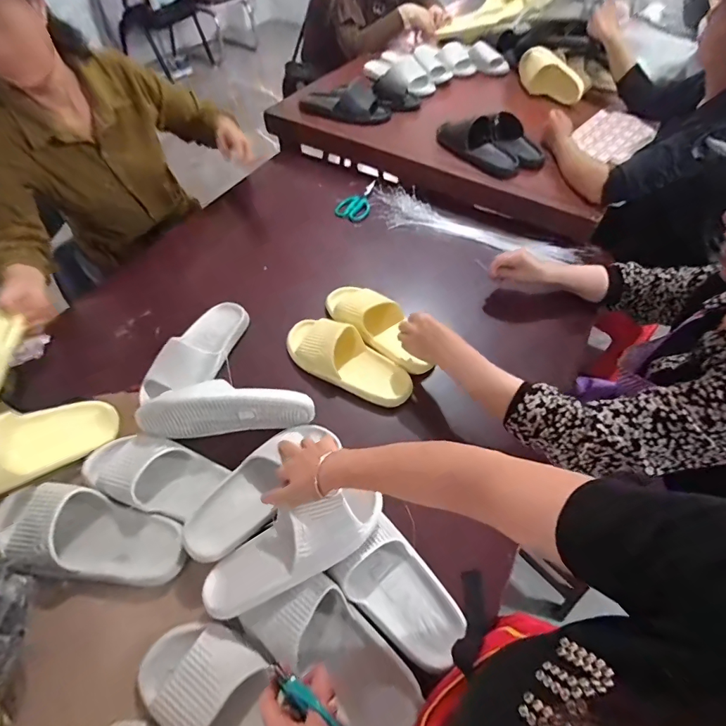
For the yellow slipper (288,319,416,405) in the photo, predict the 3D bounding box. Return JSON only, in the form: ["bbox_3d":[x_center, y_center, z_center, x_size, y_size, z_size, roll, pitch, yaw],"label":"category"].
[{"bbox_3d":[-0.030,-0.011,0.756,0.259,0.070,0.102,26,57,19],"label":"yellow slipper"}]

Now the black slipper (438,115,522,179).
[{"bbox_3d":[0.310,-0.572,1.068,0.081,0.080,0.246,-33,59,-22],"label":"black slipper"}]

